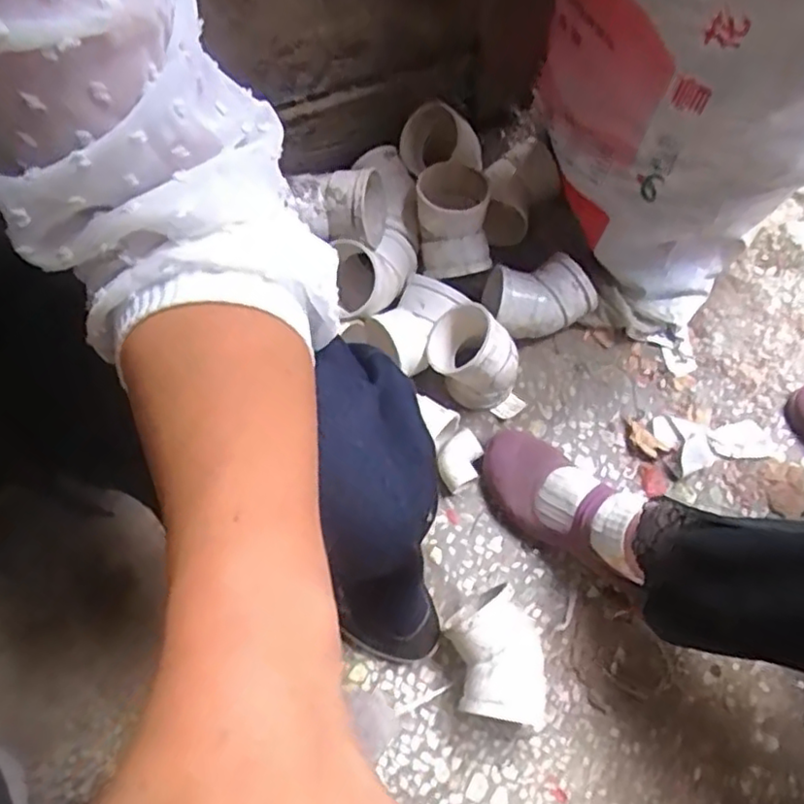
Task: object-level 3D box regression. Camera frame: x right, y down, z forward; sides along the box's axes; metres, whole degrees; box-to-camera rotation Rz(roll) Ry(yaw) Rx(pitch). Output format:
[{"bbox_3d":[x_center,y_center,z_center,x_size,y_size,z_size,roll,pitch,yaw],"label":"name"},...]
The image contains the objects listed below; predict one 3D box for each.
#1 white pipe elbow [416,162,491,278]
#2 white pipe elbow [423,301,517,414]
[{"bbox_3d":[0.057,-0.203,0.745,0.073,0.070,0.108,-8,70,-6],"label":"white pipe elbow"},{"bbox_3d":[0.079,-0.047,0.731,0.108,0.105,0.079,23,70,6],"label":"white pipe elbow"}]

